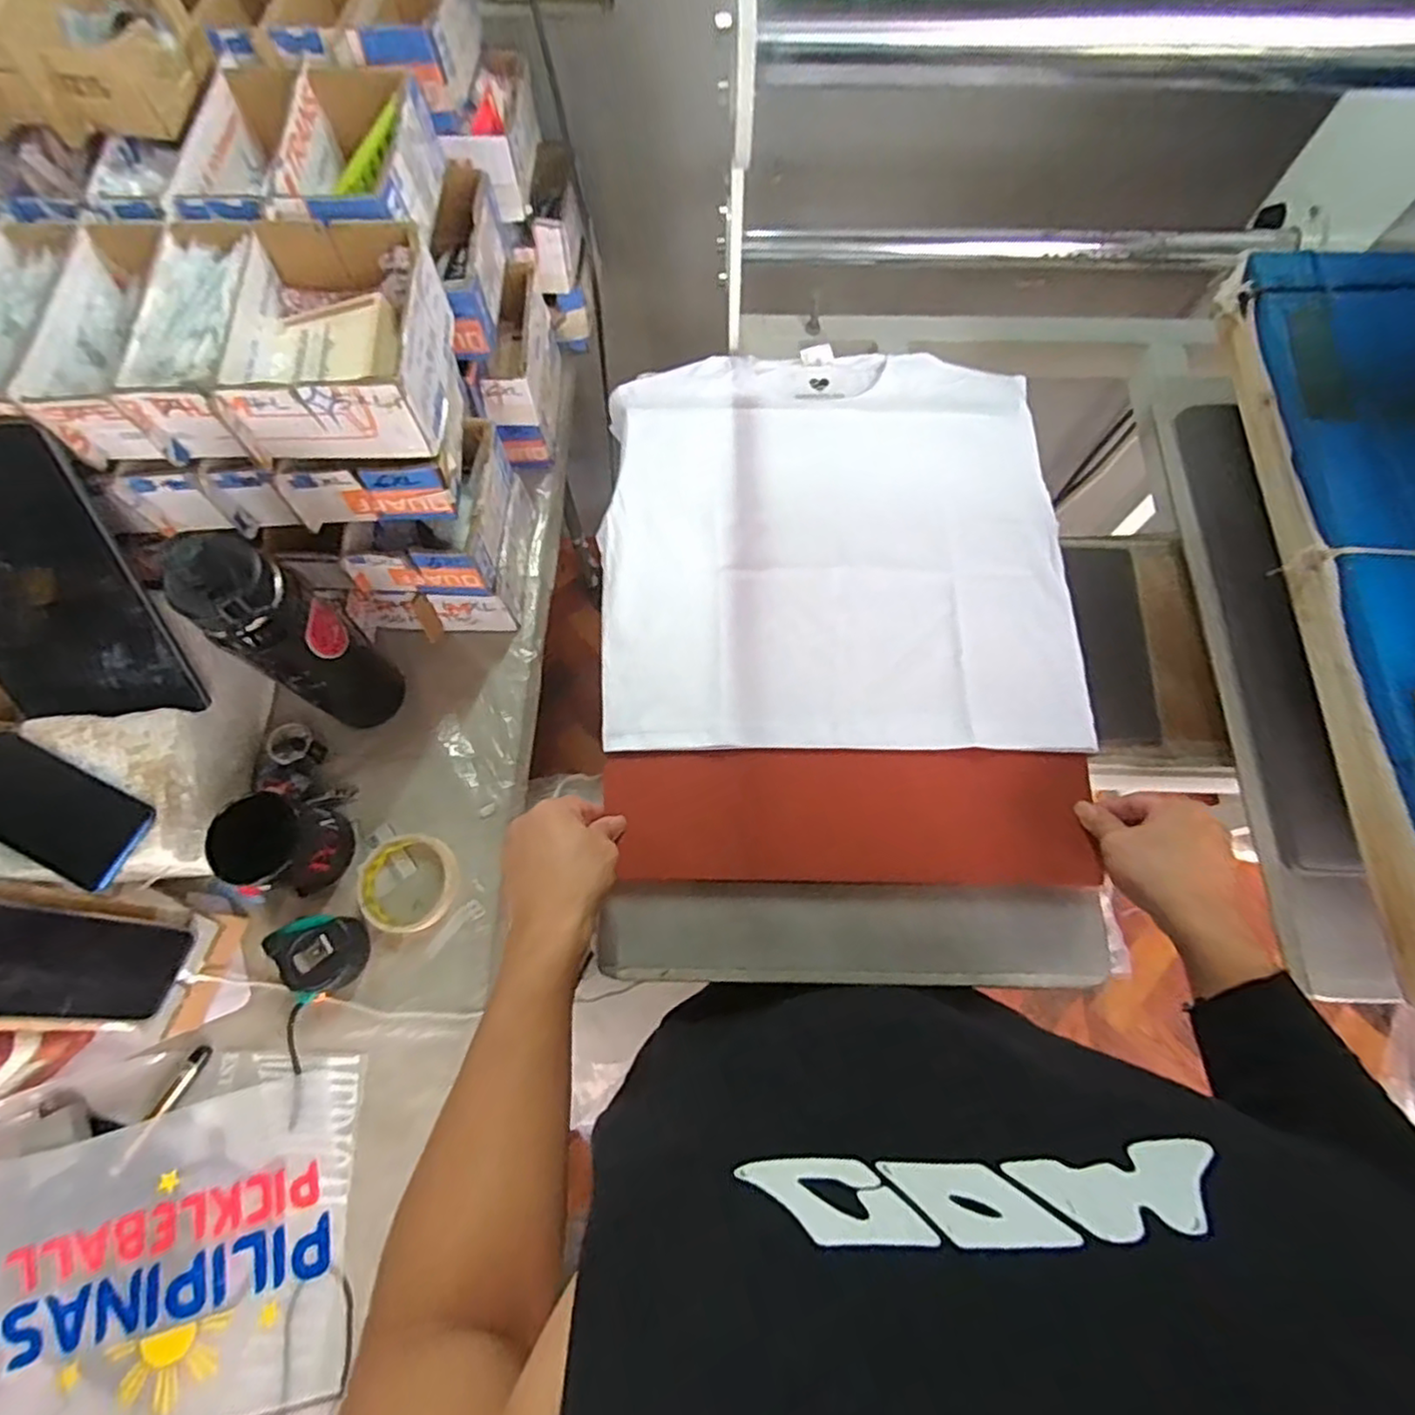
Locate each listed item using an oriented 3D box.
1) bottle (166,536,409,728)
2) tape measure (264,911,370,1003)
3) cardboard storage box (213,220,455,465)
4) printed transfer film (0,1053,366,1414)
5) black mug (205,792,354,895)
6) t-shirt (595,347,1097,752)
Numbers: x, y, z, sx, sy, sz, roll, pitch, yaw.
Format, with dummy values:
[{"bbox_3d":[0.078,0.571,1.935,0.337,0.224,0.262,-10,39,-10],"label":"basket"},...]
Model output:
[{"bbox_3d":[-0.366,-0.065,0.614,0.097,0.275,0.089,38,75,12],"label":"bottle"},{"bbox_3d":[-0.364,0.229,0.634,0.075,0.045,0.073,-30,74,-10],"label":"tape measure"},{"bbox_3d":[-0.286,-0.286,0.533,0.135,0.070,0.165,-1,71,0],"label":"cardboard storage box"},{"bbox_3d":[-0.461,0.476,0.575,0.340,0.010,0.237,-15,71,-5],"label":"printed transfer film"},{"bbox_3d":[-0.397,0.129,0.640,0.073,0.097,0.079,0,71,0],"label":"black mug"},{"bbox_3d":[0.117,-0.173,0.645,0.417,0.012,0.433,0,71,0],"label":"t-shirt"}]

